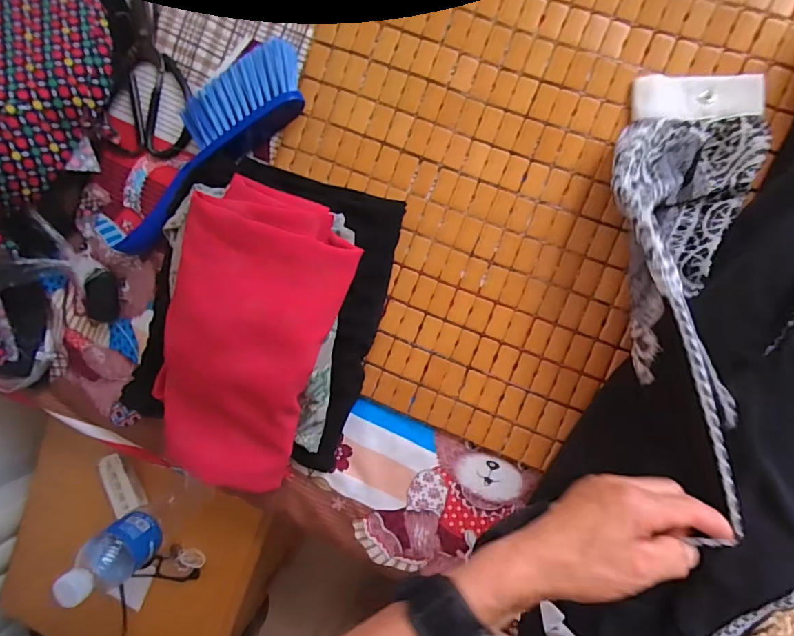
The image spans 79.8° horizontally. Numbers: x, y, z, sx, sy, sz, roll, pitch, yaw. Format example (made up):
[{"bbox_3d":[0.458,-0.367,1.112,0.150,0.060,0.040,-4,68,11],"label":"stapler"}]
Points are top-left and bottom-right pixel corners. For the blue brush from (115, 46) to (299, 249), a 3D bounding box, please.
[{"bbox_3d":[-0.188,-0.168,0.467,0.240,0.051,0.071,-42,88,9],"label":"blue brush"}]

